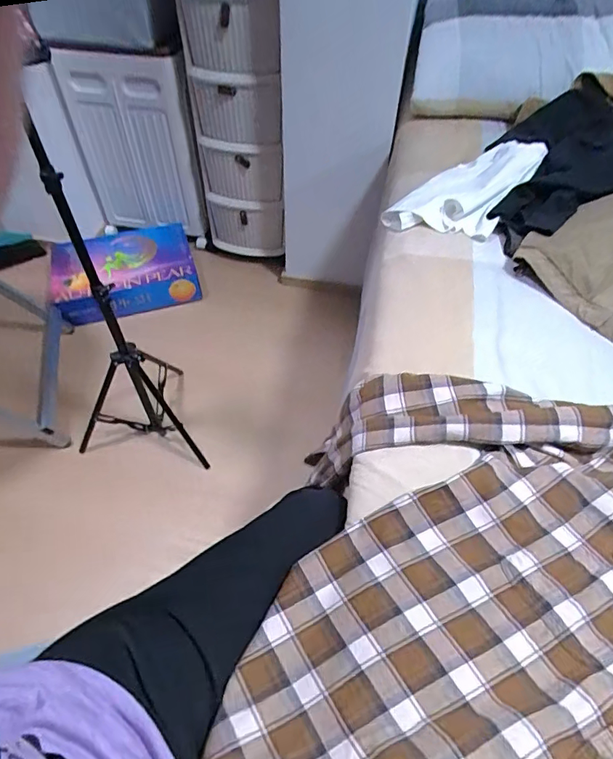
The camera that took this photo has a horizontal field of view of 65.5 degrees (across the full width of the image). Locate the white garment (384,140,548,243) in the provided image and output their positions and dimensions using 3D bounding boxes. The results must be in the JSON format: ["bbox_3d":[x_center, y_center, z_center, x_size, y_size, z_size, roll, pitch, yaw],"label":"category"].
[{"bbox_3d":[0.312,-0.380,0.935,0.196,0.083,0.300,32,57,23],"label":"white garment"}]

